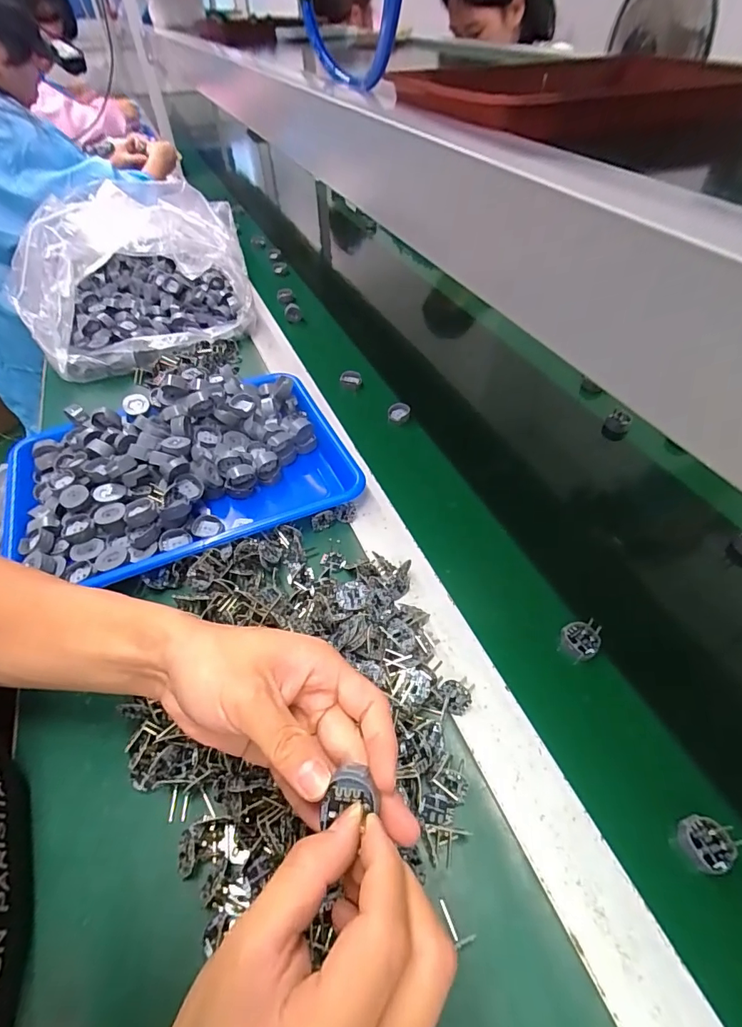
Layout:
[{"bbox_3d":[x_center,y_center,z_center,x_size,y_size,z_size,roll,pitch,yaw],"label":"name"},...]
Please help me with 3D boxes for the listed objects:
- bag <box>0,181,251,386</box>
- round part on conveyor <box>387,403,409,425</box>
[{"bbox_3d":[-0.369,-0.384,0.716,0.315,0.134,0.364,-22,51,-17],"label":"bag"},{"bbox_3d":[0.036,-0.133,0.592,0.028,0.015,0.020,-3,48,-1],"label":"round part on conveyor"}]

